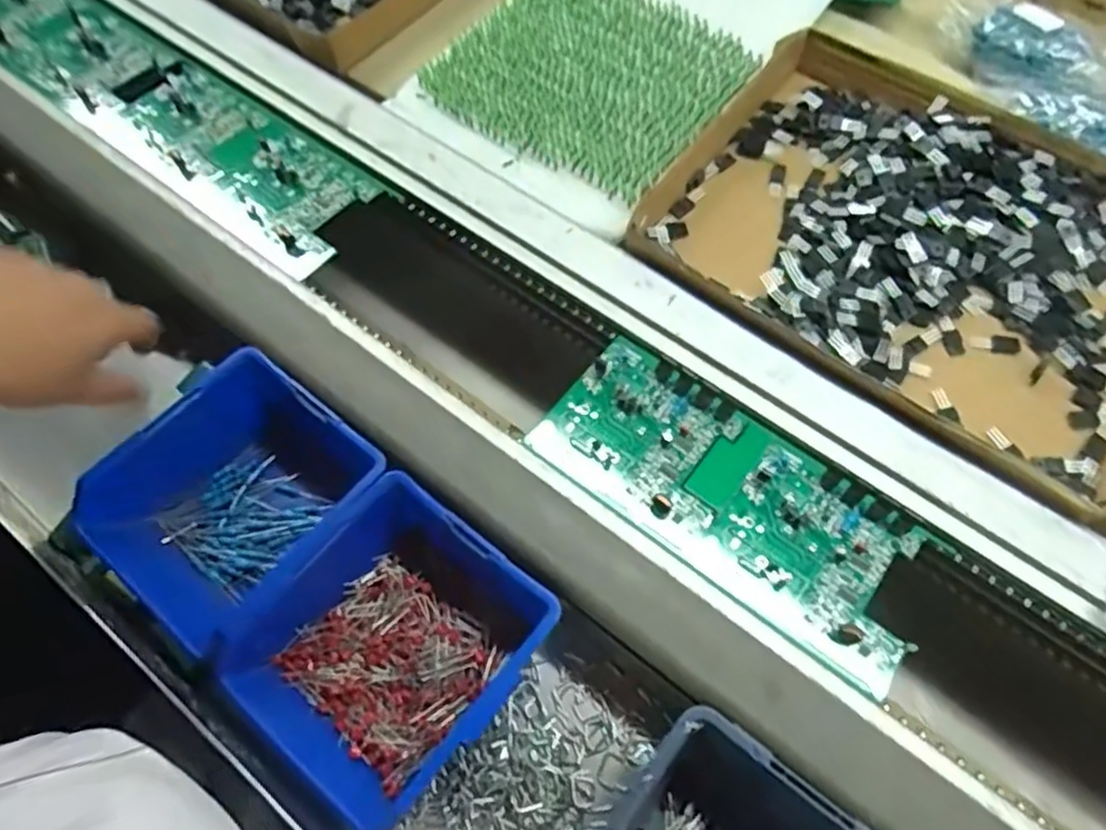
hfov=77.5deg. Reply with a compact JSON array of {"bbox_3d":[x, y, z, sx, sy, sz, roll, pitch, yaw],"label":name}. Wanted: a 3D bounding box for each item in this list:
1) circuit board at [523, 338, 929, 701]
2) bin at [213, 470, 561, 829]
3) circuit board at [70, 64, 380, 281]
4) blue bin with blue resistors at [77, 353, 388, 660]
[{"bbox_3d":[0.098,0.043,0.377,0.216,0.012,0.091,35,63,16],"label":"circuit board"},{"bbox_3d":[-0.078,0.120,0.351,0.111,0.070,0.134,35,63,15],"label":"bin"},{"bbox_3d":[-0.239,-0.190,0.500,0.242,0.021,0.091,35,63,16],"label":"circuit board"},{"bbox_3d":[-0.177,0.049,0.383,0.119,0.072,0.131,37,63,17],"label":"blue bin with blue resistors"}]

